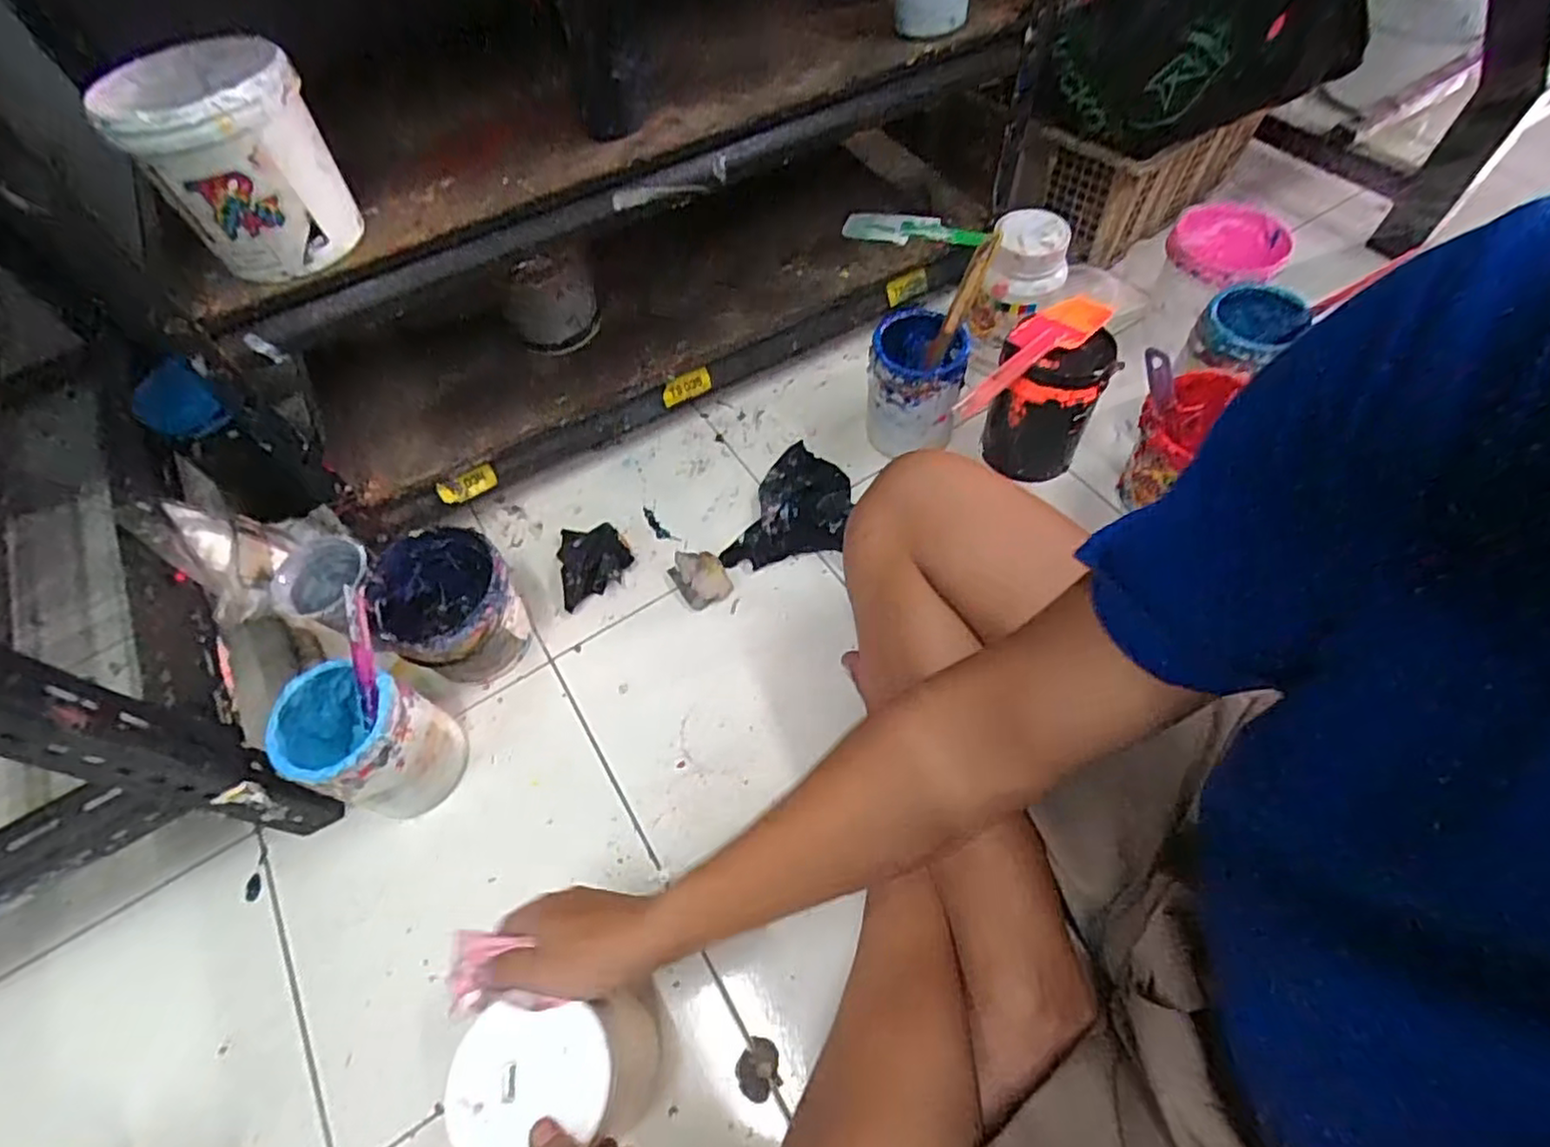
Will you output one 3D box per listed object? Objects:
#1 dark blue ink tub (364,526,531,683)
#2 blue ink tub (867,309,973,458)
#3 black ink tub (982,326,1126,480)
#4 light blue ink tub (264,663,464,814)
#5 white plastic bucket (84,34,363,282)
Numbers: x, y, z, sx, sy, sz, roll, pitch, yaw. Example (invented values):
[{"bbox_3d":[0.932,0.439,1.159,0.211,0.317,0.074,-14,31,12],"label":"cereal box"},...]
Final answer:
[{"bbox_3d":[-0.313,0.037,0.681,0.122,0.114,0.133,-40,64,-19],"label":"dark blue ink tub"},{"bbox_3d":[0.155,-0.205,0.776,0.098,0.142,0.101,-2,59,3],"label":"blue ink tub"},{"bbox_3d":[0.284,-0.173,0.744,0.108,0.155,0.092,16,61,13],"label":"black ink tub"},{"bbox_3d":[-0.350,0.149,0.606,0.105,0.139,0.096,-2,59,3],"label":"light blue ink tub"},{"bbox_3d":[-0.390,-0.305,0.509,0.113,0.114,0.110,-2,59,3],"label":"white plastic bucket"}]

